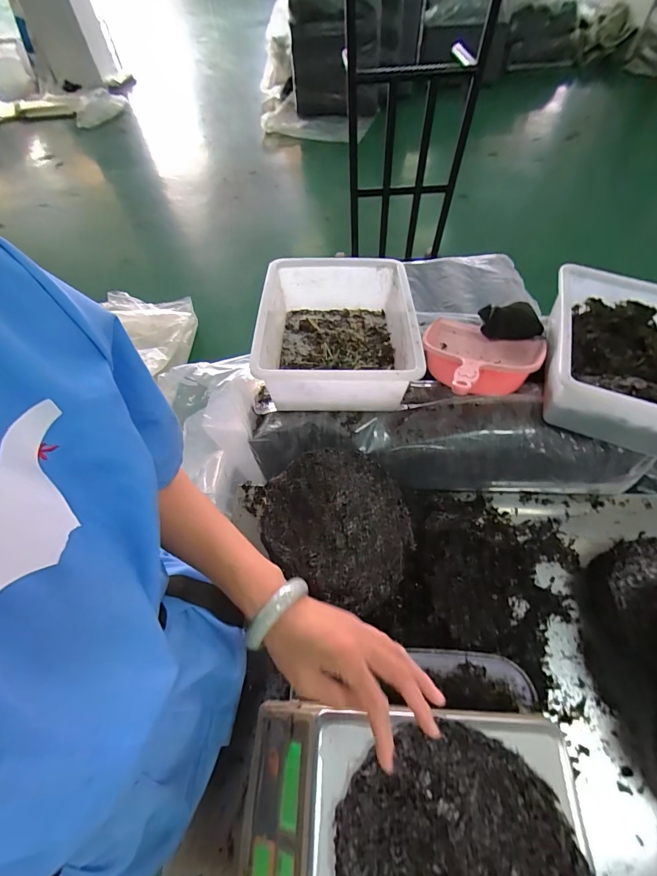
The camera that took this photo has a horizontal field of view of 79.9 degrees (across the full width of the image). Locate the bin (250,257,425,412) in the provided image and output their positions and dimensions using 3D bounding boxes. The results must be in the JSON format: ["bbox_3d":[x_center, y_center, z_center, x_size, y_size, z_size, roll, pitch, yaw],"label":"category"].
[{"bbox_3d":[0.017,-0.204,0.751,0.281,0.132,0.351,-3,57,2],"label":"bin"}]

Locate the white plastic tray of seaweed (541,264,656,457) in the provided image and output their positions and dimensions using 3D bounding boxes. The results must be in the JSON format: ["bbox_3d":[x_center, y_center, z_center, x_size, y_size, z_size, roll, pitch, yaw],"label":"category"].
[{"bbox_3d":[0.527,-0.145,0.674,0.267,0.108,0.331,16,60,14],"label":"white plastic tray of seaweed"}]

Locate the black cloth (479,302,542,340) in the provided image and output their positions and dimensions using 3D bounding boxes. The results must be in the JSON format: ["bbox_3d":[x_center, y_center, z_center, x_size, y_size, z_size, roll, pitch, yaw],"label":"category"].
[{"bbox_3d":[0.359,-0.231,0.773,0.123,0.052,0.055,5,58,7],"label":"black cloth"}]

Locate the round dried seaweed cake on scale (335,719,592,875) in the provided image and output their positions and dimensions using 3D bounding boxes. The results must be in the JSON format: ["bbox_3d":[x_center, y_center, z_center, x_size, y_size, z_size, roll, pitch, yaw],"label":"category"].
[{"bbox_3d":[0.106,0.347,0.313,0.183,0.009,0.187,-2,57,3],"label":"round dried seaweed cake on scale"}]

